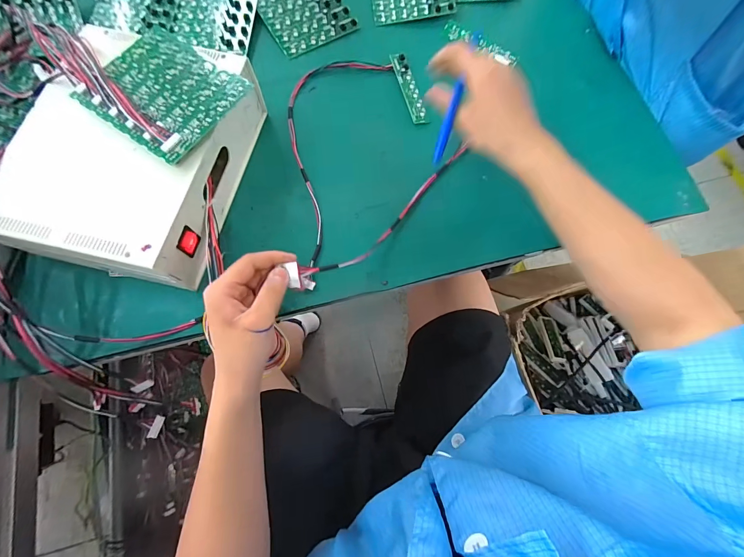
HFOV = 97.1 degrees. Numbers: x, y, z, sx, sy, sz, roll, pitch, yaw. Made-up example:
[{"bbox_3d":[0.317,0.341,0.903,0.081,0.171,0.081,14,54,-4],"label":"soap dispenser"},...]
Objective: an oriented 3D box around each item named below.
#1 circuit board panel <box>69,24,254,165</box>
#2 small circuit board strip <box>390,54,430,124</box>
[{"bbox_3d":[-0.212,-0.191,0.334,0.134,0.009,0.117,31,75,8],"label":"circuit board panel"},{"bbox_3d":[0.050,-0.261,0.451,0.022,0.005,0.117,-15,74,-6],"label":"small circuit board strip"}]

